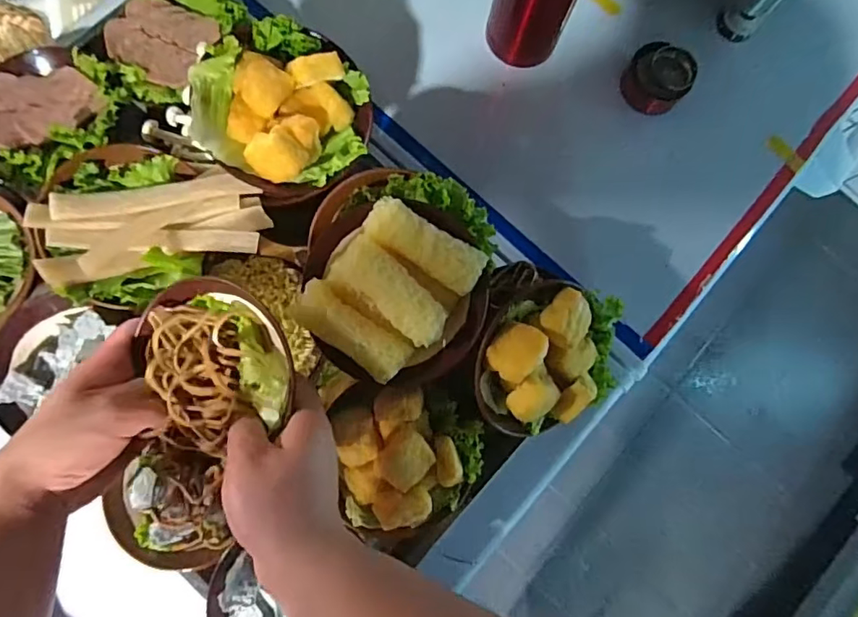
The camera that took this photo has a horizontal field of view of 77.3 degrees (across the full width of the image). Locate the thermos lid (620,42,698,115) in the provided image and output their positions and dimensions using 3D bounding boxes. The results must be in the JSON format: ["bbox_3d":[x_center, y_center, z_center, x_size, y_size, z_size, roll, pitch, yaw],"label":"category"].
[{"bbox_3d":[0.243,-0.245,0.573,0.063,0.047,0.053,28,81,-1],"label":"thermos lid"}]

